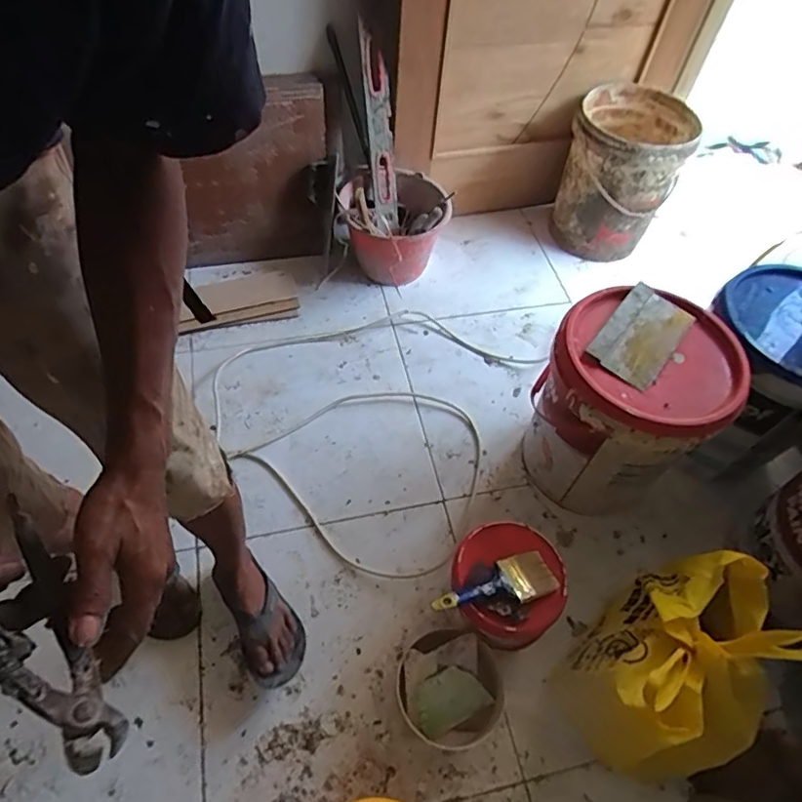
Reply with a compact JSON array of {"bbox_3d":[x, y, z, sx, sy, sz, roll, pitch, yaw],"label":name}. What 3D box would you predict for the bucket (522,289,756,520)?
[{"bbox_3d":[0.410,0.028,1.091,0.292,0.417,0.301,2,56,-3],"label":"bucket"}]

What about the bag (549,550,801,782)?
[{"bbox_3d":[0.419,0.411,0.856,0.291,0.349,0.215,-33,64,-23],"label":"bag"}]

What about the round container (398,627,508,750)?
[{"bbox_3d":[0.082,0.480,0.929,0.160,0.111,0.169,2,55,-3],"label":"round container"}]

